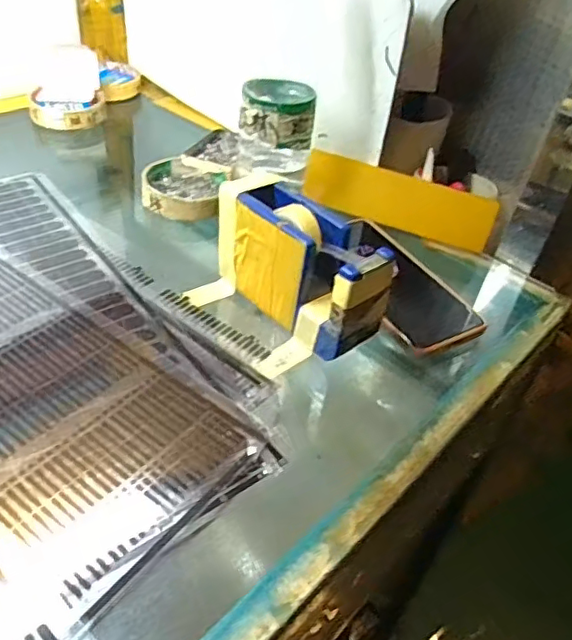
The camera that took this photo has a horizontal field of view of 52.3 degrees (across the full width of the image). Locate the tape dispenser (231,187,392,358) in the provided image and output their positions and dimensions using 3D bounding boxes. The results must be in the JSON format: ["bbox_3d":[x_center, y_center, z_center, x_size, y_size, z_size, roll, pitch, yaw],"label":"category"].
[{"bbox_3d":[0.011,-0.038,0.418,0.048,0.077,0.129,-28,53,-33],"label":"tape dispenser"}]

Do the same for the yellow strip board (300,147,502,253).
[{"bbox_3d":[0.104,-0.113,0.551,0.179,0.050,0.007,21,31,12],"label":"yellow strip board"}]

